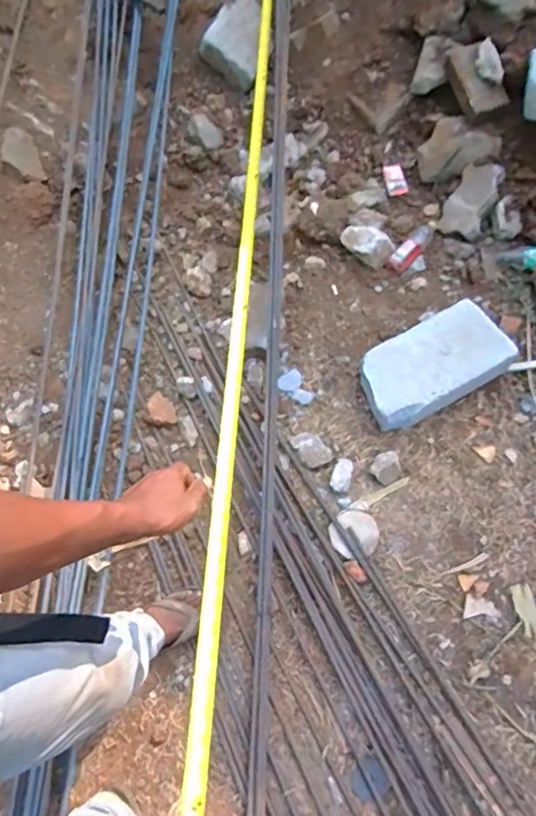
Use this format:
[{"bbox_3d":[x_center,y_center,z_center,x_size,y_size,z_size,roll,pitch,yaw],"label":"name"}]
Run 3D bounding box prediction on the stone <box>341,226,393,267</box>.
[{"bbox_3d":[0.286,-0.474,1.558,0.155,0.077,0.097,12,65,11],"label":"stone"}]

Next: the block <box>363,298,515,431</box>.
[{"bbox_3d":[0.412,-0.104,1.376,0.403,0.098,0.207,-29,64,-10],"label":"block"}]

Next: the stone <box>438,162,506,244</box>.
[{"bbox_3d":[0.591,-0.606,1.571,0.123,0.057,0.223,31,97,39],"label":"stone"}]

